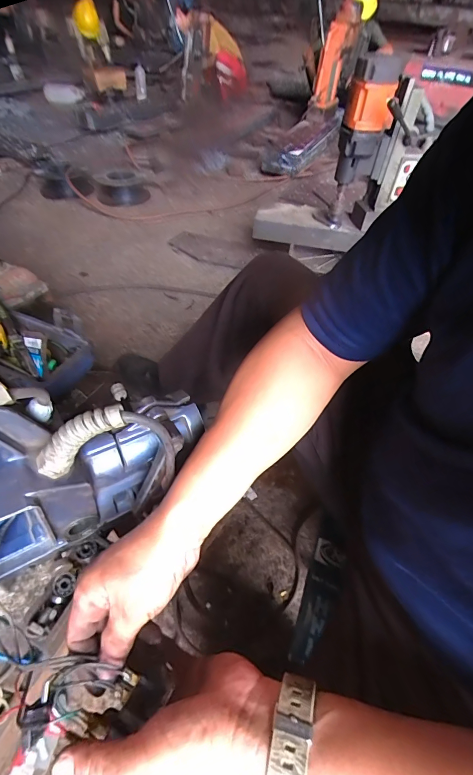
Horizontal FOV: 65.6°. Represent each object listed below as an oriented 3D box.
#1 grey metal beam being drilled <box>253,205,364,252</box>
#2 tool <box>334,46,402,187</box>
[{"bbox_3d":[0.249,-0.601,1.378,0.363,0.091,0.131,5,47,2],"label":"grey metal beam being drilled"},{"bbox_3d":[0.385,-0.778,1.084,0.139,0.301,0.119,15,48,10],"label":"tool"}]

